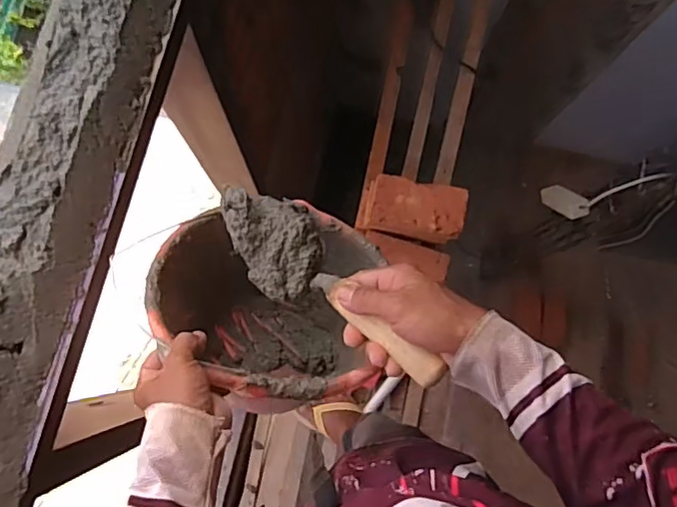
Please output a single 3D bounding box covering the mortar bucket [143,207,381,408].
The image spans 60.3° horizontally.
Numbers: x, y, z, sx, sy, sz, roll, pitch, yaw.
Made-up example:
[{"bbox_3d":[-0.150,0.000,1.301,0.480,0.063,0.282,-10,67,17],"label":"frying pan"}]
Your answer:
[{"bbox_3d":[-0.076,0.087,0.660,0.251,0.200,0.223,8,52,-4],"label":"mortar bucket"}]

